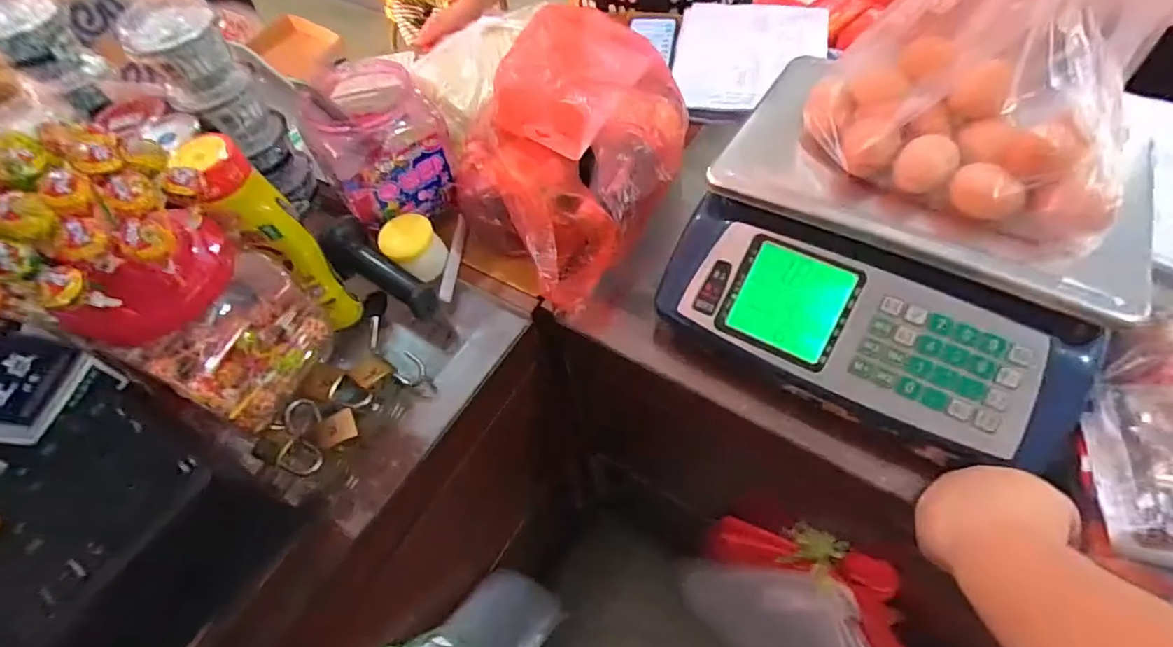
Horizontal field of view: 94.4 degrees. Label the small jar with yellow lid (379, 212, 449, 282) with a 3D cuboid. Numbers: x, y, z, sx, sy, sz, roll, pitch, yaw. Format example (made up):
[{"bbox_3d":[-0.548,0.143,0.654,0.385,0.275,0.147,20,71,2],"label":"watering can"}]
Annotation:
[{"bbox_3d":[-0.197,-0.088,0.620,0.061,0.054,0.067,-2,57,4],"label":"small jar with yellow lid"}]

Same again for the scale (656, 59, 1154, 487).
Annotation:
[{"bbox_3d":[0.272,-0.057,0.485,0.348,0.110,0.262,28,64,21],"label":"scale"}]

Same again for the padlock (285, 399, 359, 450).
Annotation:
[{"bbox_3d":[-0.257,0.097,0.527,0.073,0.021,0.039,13,59,13],"label":"padlock"}]

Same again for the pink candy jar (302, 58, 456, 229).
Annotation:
[{"bbox_3d":[-0.229,-0.194,0.618,0.120,0.113,0.116,-31,60,-14],"label":"pink candy jar"}]

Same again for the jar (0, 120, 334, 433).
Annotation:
[{"bbox_3d":[-0.328,-0.022,0.433,0.122,0.248,0.142,25,63,20],"label":"jar"}]

